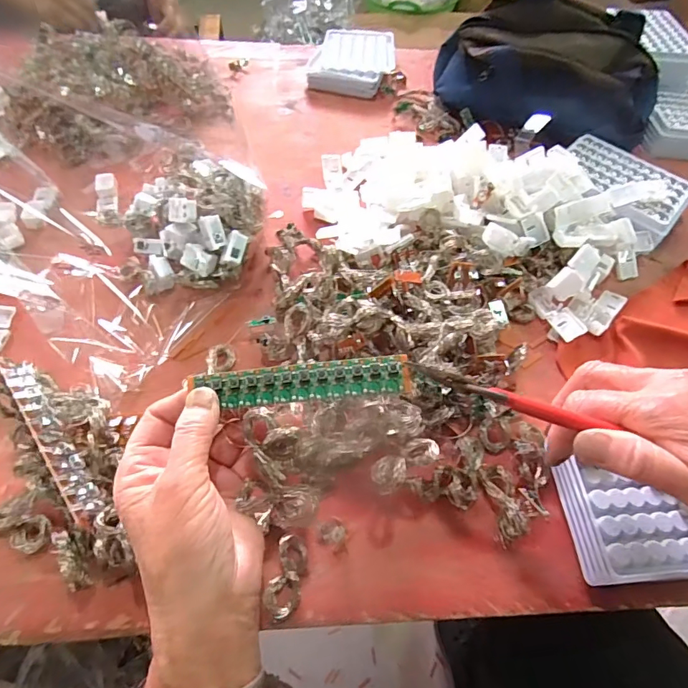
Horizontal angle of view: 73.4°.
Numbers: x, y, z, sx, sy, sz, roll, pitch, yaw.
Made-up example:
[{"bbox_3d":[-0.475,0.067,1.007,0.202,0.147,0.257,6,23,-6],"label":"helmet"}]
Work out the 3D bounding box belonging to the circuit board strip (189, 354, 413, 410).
[{"bbox_3d":[-0.024,0.022,0.260,0.120,0.004,0.021,-6,78,2],"label":"circuit board strip"}]

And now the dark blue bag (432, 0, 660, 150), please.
[{"bbox_3d":[0.227,-0.310,0.507,0.243,0.093,0.147,26,60,13],"label":"dark blue bag"}]

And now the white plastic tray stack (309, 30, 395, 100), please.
[{"bbox_3d":[0.016,-0.371,0.599,0.097,0.020,0.147,12,57,5],"label":"white plastic tray stack"}]

